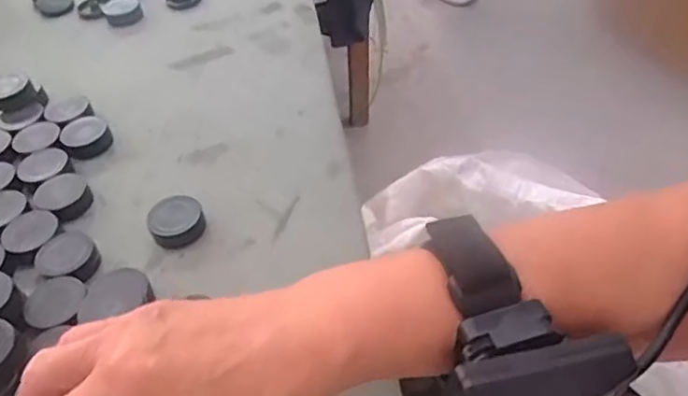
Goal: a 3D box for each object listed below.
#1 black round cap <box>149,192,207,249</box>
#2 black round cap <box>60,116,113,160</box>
[{"bbox_3d":[-0.103,0.014,0.364,0.032,0.013,0.032,-3,46,3],"label":"black round cap"},{"bbox_3d":[-0.184,-0.043,0.426,0.033,0.015,0.033,-3,46,3],"label":"black round cap"}]

